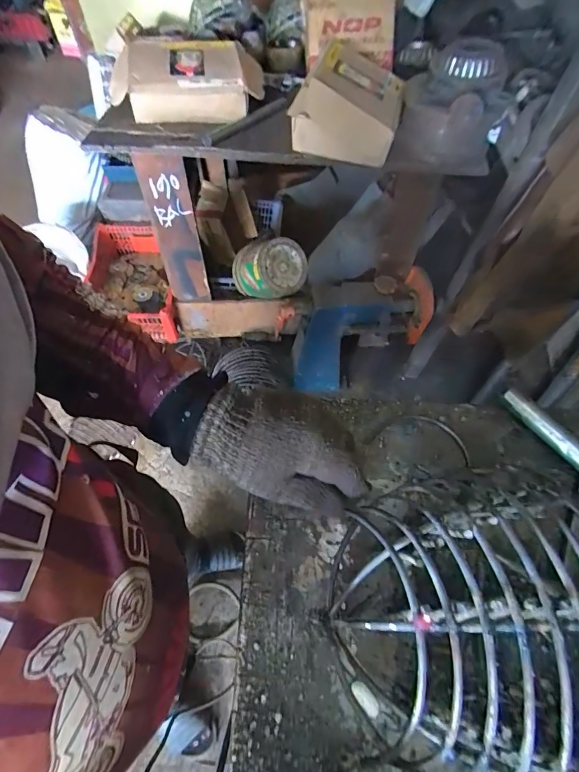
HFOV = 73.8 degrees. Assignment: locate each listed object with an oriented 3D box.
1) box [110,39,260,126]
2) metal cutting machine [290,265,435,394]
[{"bbox_3d":[-0.238,-0.749,0.937,0.340,0.096,0.244,-1,59,-3],"label":"box"},{"bbox_3d":[0.221,-0.179,1.224,0.397,0.315,0.217,-8,60,-7],"label":"metal cutting machine"}]

